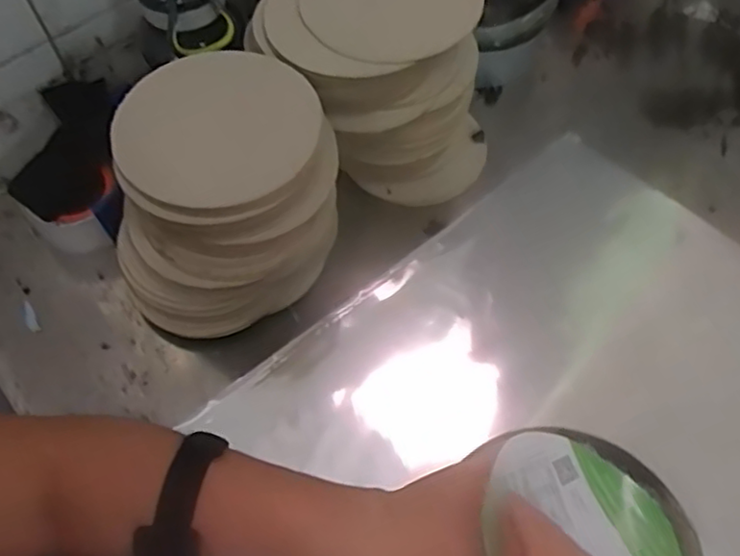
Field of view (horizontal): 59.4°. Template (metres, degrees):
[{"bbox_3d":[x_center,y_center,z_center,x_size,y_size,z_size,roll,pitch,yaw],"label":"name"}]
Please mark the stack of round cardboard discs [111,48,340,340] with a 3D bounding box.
[{"bbox_3d":[-0.121,-0.059,0.523,0.184,0.162,0.138,-17,61,-8],"label":"stack of round cardboard discs"}]

